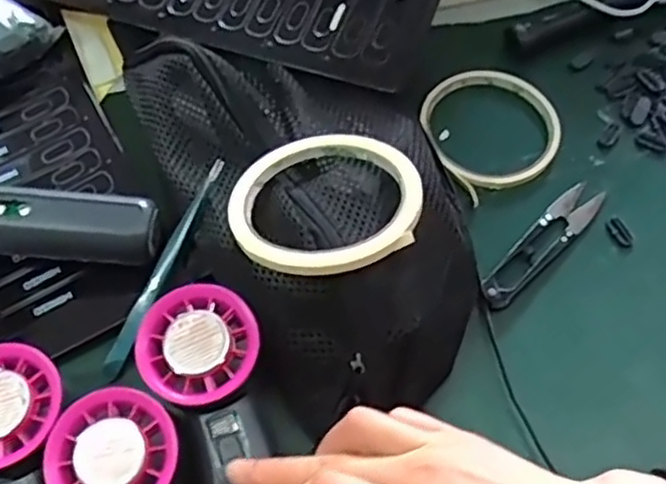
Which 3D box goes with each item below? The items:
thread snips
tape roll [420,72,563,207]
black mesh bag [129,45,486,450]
[{"bbox_3d":[0.120,-0.001,0.403,0.022,0.008,0.103,40,69,22],"label":"thread snips"},{"bbox_3d":[0.099,-0.074,0.448,0.084,0.006,0.088,-1,60,2],"label":"tape roll"},{"bbox_3d":[-0.007,-0.036,0.389,0.148,0.056,0.258,-25,63,-11],"label":"black mesh bag"}]

